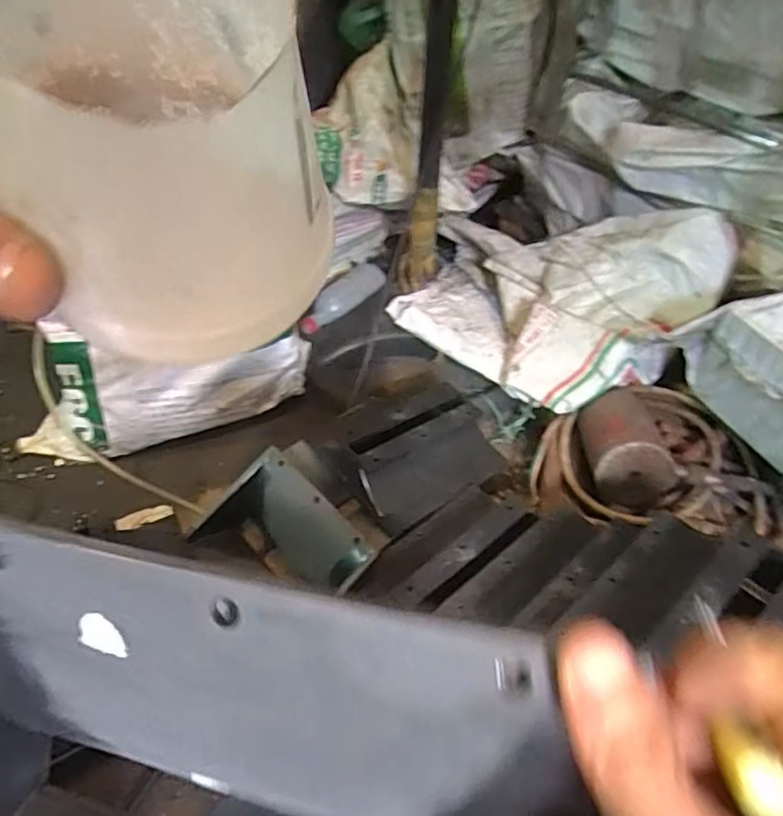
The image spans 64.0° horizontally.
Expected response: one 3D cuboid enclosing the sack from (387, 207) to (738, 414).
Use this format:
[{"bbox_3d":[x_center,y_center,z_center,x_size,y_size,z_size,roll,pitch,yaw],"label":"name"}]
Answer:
[{"bbox_3d":[0.262,-0.225,1.102,0.540,0.226,0.399,25,49,23],"label":"sack"}]

